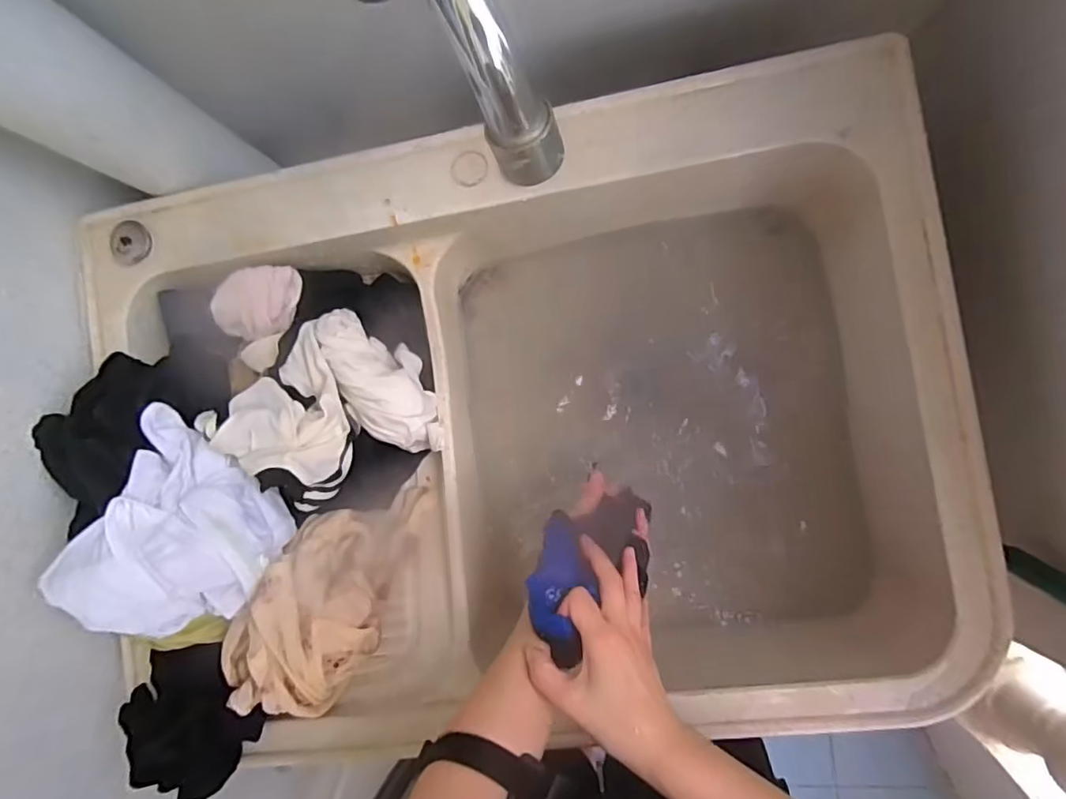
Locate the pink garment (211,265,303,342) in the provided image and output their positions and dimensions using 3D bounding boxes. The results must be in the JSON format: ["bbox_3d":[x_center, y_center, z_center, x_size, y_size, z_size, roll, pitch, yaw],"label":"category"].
[{"bbox_3d":[-0.296,-0.104,0.618,0.083,0.042,0.067,-6,87,8],"label":"pink garment"}]

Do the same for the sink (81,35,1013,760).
[{"bbox_3d":[-0.001,0.032,0.658,0.788,0.258,0.581,-8,87,8],"label":"sink"}]

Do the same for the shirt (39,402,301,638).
[{"bbox_3d":[-0.325,0.123,0.543,0.149,0.119,0.185,16,91,9],"label":"shirt"}]

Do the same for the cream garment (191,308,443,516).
[{"bbox_3d":[-0.204,0.012,0.579,0.174,0.117,0.168,0,88,9],"label":"cream garment"}]

